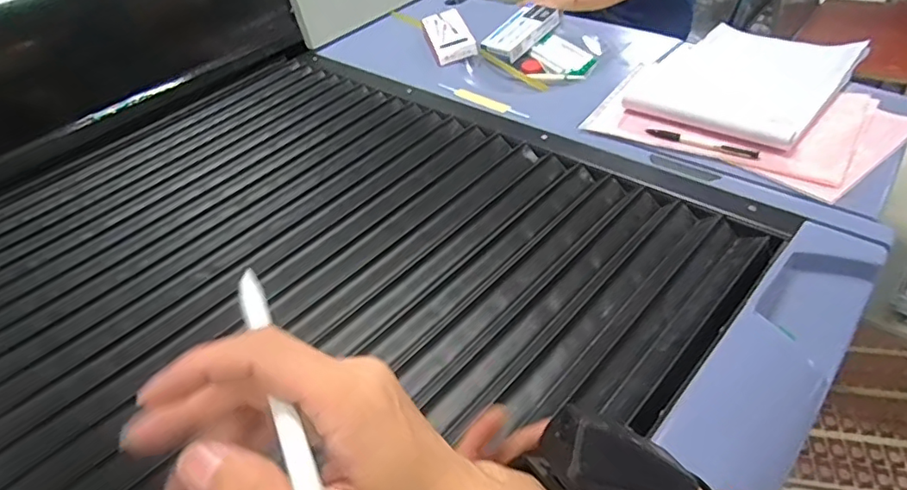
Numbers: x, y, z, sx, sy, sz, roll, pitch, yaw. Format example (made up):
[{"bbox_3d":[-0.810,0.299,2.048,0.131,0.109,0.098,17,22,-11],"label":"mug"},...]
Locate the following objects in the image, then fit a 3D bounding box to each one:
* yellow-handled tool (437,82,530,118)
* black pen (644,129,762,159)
[{"bbox_3d":[0.043,-0.227,0.861,0.022,0.009,0.188,-33,47,-25],"label":"yellow-handled tool"},{"bbox_3d":[0.307,-0.127,0.685,0.133,0.006,0.016,24,50,31],"label":"black pen"}]

